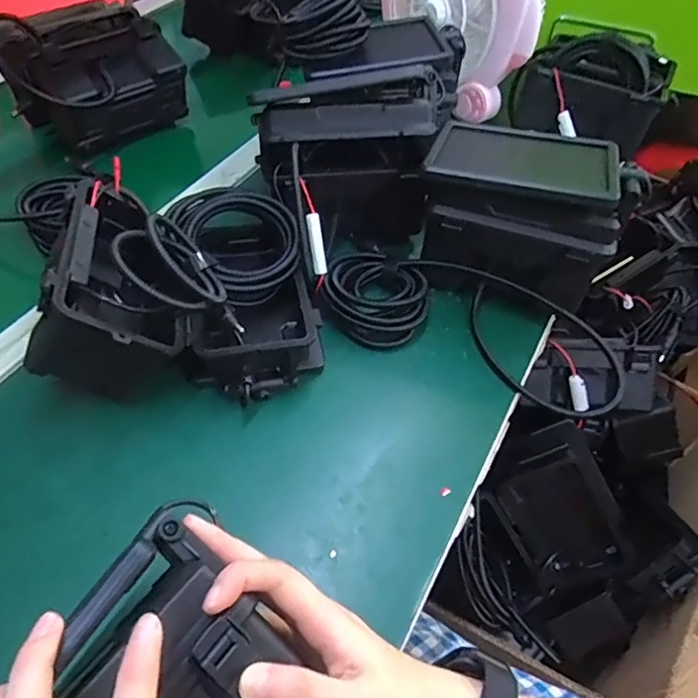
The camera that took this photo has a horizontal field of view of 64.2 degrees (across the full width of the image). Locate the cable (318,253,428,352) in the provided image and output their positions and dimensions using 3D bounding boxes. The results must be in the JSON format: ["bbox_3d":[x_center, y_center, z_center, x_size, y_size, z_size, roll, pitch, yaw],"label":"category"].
[{"bbox_3d":[0.029,-0.053,0.553,0.095,0.046,0.090,1,51,-1],"label":"cable"}]

